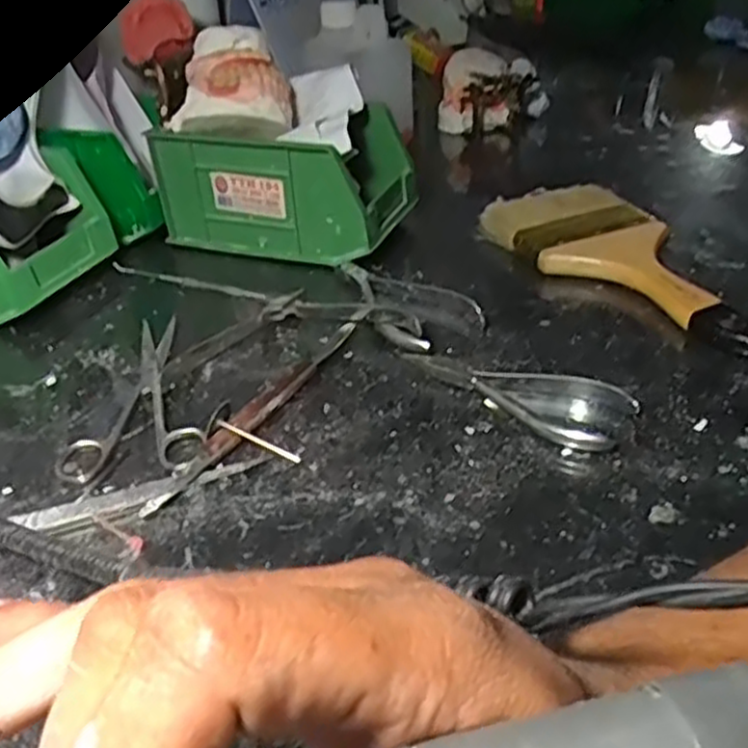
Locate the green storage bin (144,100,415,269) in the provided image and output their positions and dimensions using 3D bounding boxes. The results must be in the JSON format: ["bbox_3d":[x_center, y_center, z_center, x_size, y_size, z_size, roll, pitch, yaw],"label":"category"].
[{"bbox_3d":[-0.062,-0.146,0.560,0.166,0.083,0.100,12,38,21],"label":"green storage bin"}]

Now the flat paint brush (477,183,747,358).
[{"bbox_3d":[0.168,-0.075,0.490,0.096,0.022,0.222,-17,37,-19],"label":"flat paint brush"}]

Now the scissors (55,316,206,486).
[{"bbox_3d":[-0.125,0.008,0.412,0.070,0.005,0.136,-6,35,-4],"label":"scissors"}]

